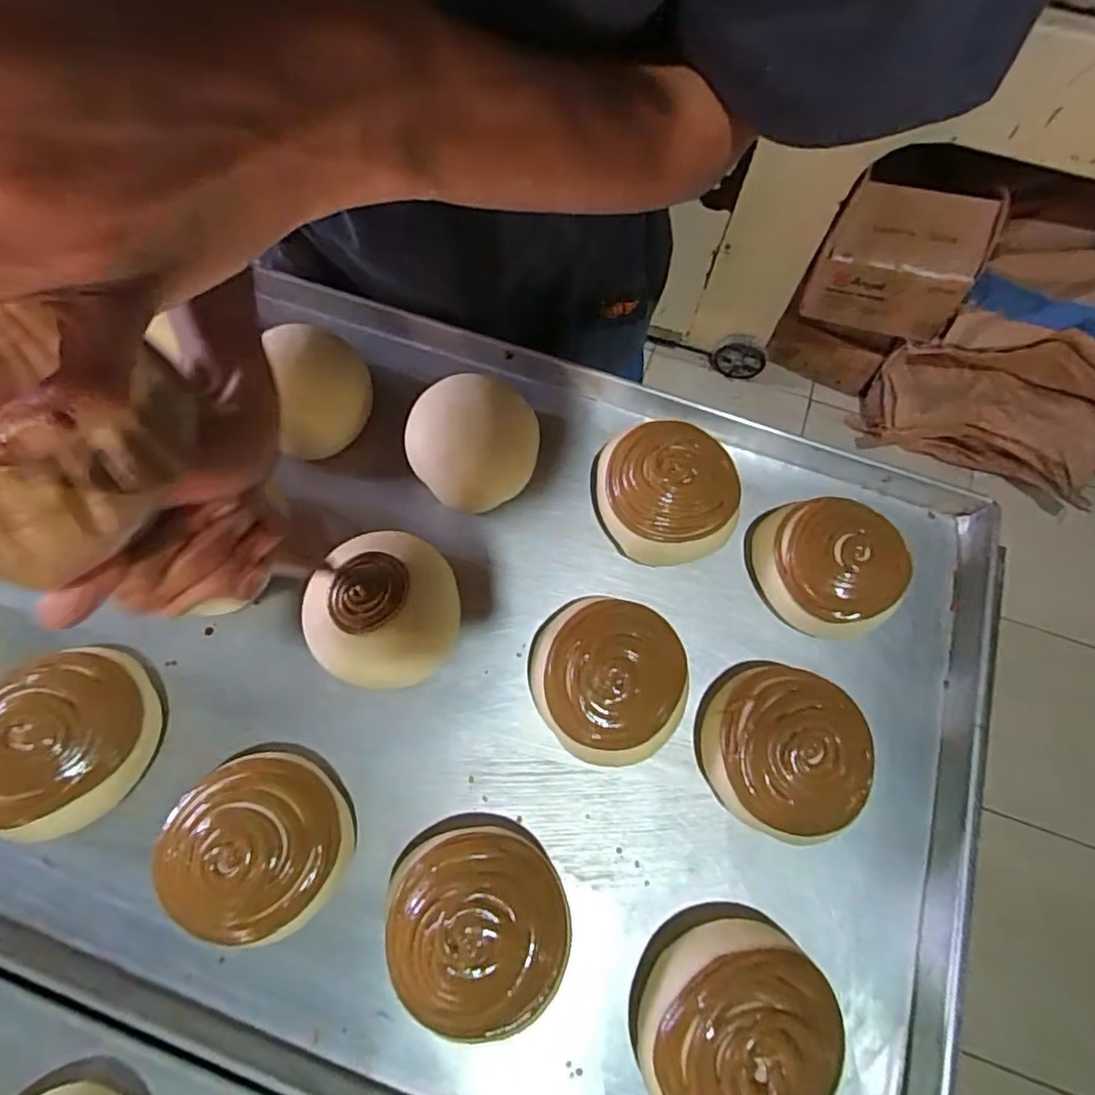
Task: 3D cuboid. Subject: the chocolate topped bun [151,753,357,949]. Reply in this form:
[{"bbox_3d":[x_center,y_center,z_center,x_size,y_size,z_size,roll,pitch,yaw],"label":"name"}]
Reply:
[{"bbox_3d":[-0.153,0.161,0.329,0.089,0.057,0.089,39,72,12],"label":"chocolate topped bun"}]

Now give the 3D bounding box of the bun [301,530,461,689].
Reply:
[{"bbox_3d":[-0.102,0.040,0.379,0.089,0.058,0.092,1,69,-2],"label":"bun"}]

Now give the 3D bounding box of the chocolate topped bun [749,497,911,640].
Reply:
[{"bbox_3d":[0.185,0.013,0.411,0.084,0.058,0.092,6,68,0],"label":"chocolate topped bun"}]

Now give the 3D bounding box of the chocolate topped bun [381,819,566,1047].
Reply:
[{"bbox_3d":[-0.035,0.197,0.321,0.088,0.055,0.092,-6,70,-5],"label":"chocolate topped bun"}]

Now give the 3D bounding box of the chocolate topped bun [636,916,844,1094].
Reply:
[{"bbox_3d":[0.095,0.243,0.314,0.087,0.058,0.091,1,68,-3],"label":"chocolate topped bun"}]

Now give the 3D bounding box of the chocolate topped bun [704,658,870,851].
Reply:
[{"bbox_3d":[0.138,0.121,0.365,0.085,0.061,0.092,1,68,-3],"label":"chocolate topped bun"}]

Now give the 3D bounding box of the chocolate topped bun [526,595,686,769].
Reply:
[{"bbox_3d":[0.035,0.080,0.368,0.089,0.058,0.086,1,68,-3],"label":"chocolate topped bun"}]

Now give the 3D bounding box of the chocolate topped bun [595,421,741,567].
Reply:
[{"bbox_3d":[0.081,-0.039,0.420,0.091,0.066,0.092,0,68,-3],"label":"chocolate topped bun"}]

